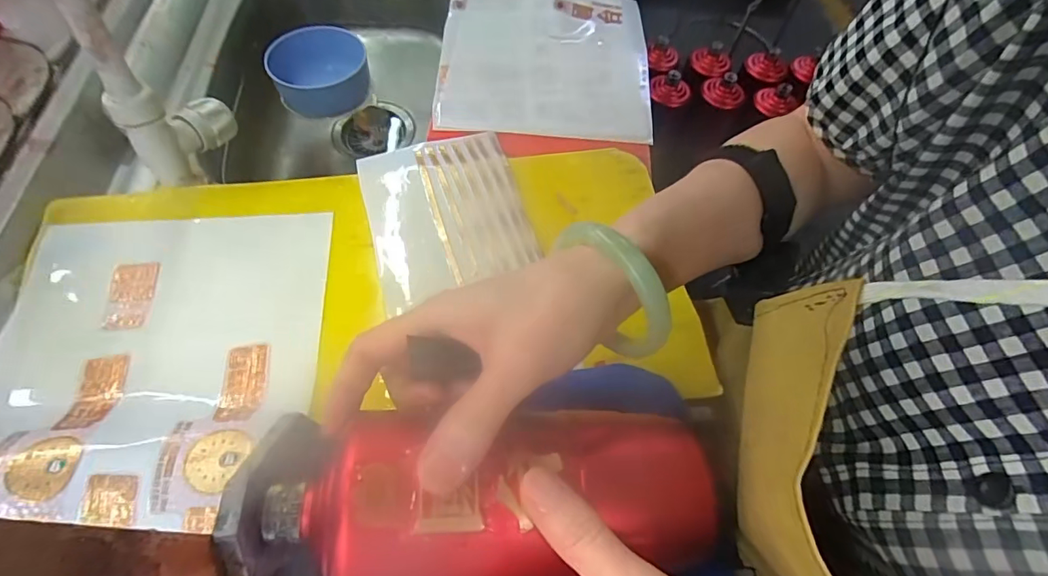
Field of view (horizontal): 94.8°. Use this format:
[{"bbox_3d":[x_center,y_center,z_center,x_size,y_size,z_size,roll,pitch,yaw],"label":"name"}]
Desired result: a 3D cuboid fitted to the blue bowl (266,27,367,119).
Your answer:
[{"bbox_3d":[-0.239,-0.257,0.571,0.107,0.050,0.090,-23,64,-16],"label":"blue bowl"}]

